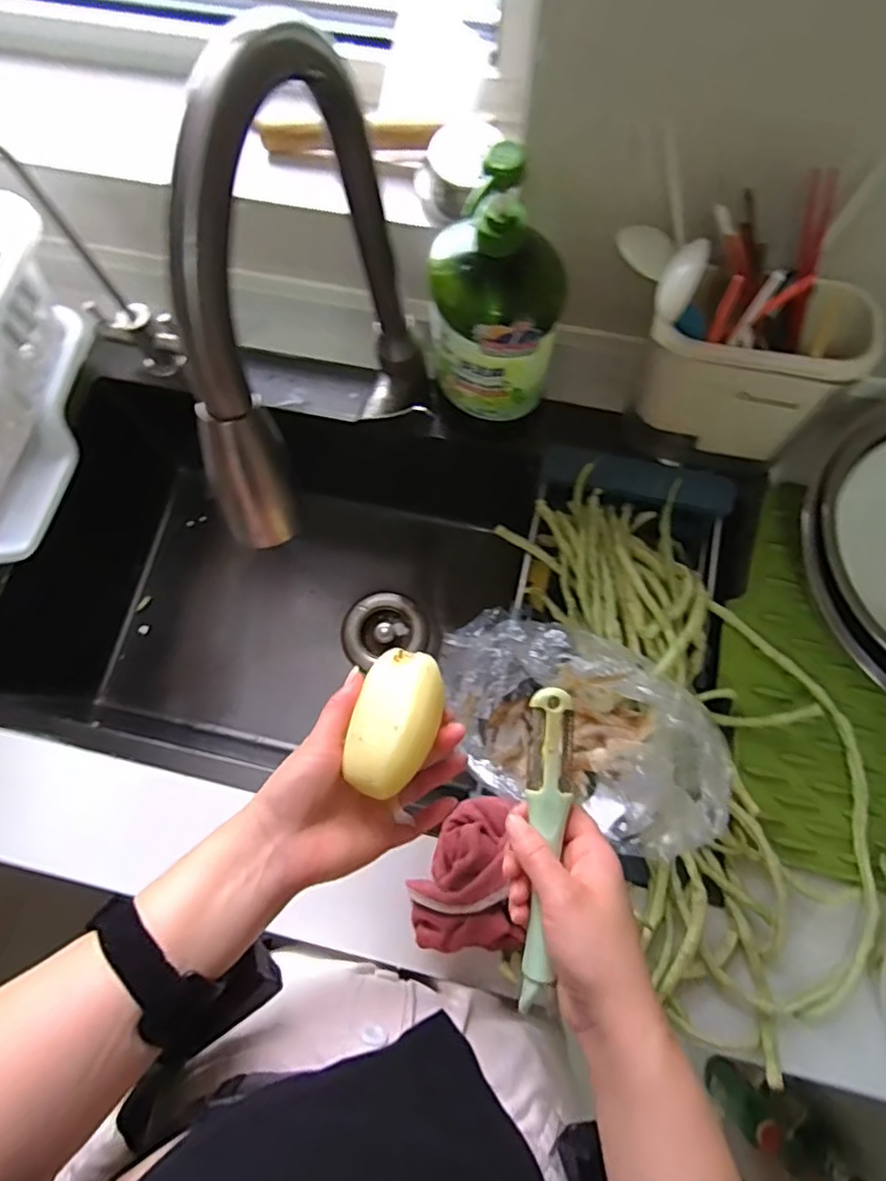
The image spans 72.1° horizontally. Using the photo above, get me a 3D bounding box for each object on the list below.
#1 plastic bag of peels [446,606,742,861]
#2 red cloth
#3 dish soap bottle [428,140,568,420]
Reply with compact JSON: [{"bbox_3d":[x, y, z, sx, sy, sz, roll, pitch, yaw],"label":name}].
[{"bbox_3d":[0.113,0.113,0.525,0.241,0.110,0.157,32,77,9],"label":"plastic bag of peels"},{"bbox_3d":[0.014,0.225,0.482,0.082,0.055,0.107,-6,74,-1],"label":"red cloth"},{"bbox_3d":[0.041,-0.226,0.482,0.102,0.215,0.073,18,76,6],"label":"dish soap bottle"}]

